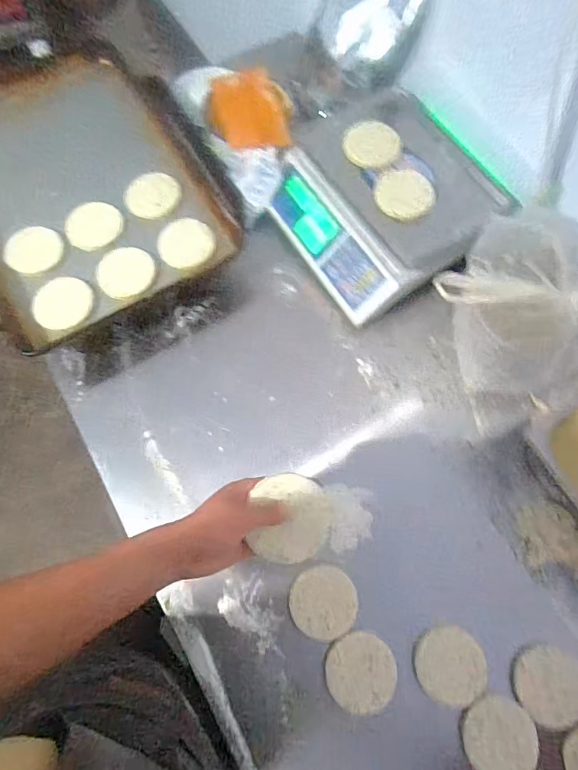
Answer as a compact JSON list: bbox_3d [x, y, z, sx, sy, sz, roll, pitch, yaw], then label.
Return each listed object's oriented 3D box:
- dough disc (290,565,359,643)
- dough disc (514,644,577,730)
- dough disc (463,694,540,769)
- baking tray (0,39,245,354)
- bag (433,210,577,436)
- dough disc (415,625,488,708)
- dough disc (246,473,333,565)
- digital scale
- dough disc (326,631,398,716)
[{"bbox_3d":[0.050,0.313,0.640,0.094,0.010,0.092,0,71,0],"label":"dough disc"},{"bbox_3d":[0.362,0.414,0.610,0.100,0.007,0.094,0,71,0],"label":"dough disc"},{"bbox_3d":[0.282,0.473,0.589,0.093,0.007,0.102,0,71,0],"label":"dough disc"},{"bbox_3d":[-0.400,-0.378,0.830,0.414,0.055,0.605,-31,74,-10],"label":"baking tray"},{"bbox_3d":[0.395,-0.101,0.692,0.272,0.183,0.296,-23,73,-8],"label":"bag"},{"bbox_3d":[0.225,0.390,0.615,0.090,0.011,0.094,0,71,0],"label":"dough disc"},{"bbox_3d":[0.002,0.148,0.488,0.086,0.018,0.093,0,92,-9],"label":"dough disc"},{"bbox_3d":[0.163,-0.325,0.794,0.327,0.124,0.354,-31,74,-10],"label":"digital scale"},{"bbox_3d":[0.100,0.398,0.614,0.094,0.009,0.095,0,71,0],"label":"dough disc"}]

